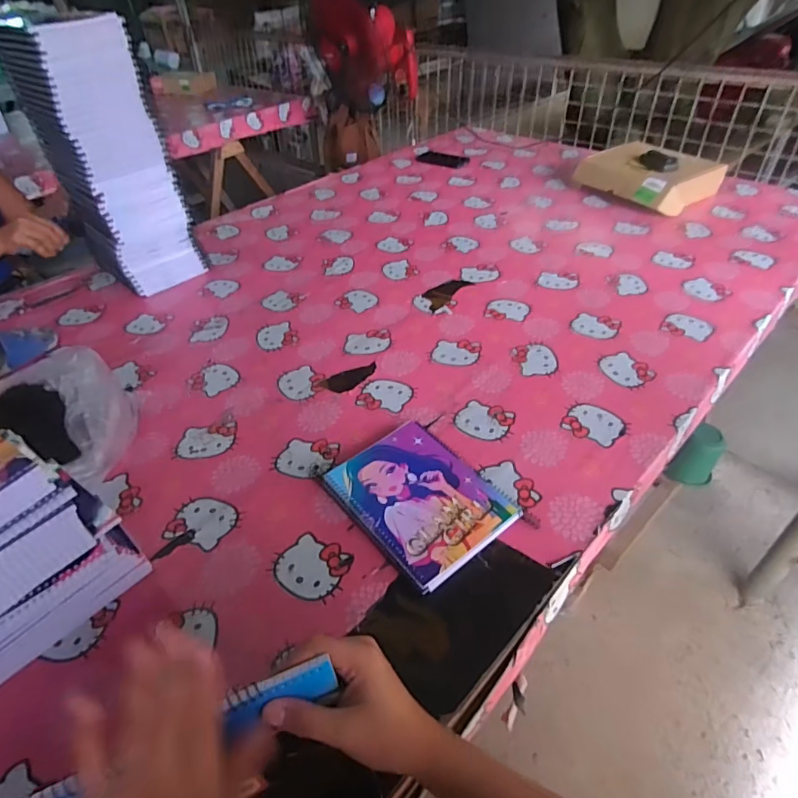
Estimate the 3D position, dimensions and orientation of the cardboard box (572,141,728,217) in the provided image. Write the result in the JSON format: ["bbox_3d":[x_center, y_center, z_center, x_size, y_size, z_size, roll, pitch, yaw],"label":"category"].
[{"bbox_3d":[0.610,-0.558,1.260,0.221,0.090,0.291,-29,47,-24],"label":"cardboard box"}]

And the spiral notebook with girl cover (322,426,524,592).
[{"bbox_3d":[0.024,0.121,0.616,0.151,0.026,0.199,-29,47,-24],"label":"spiral notebook with girl cover"}]

